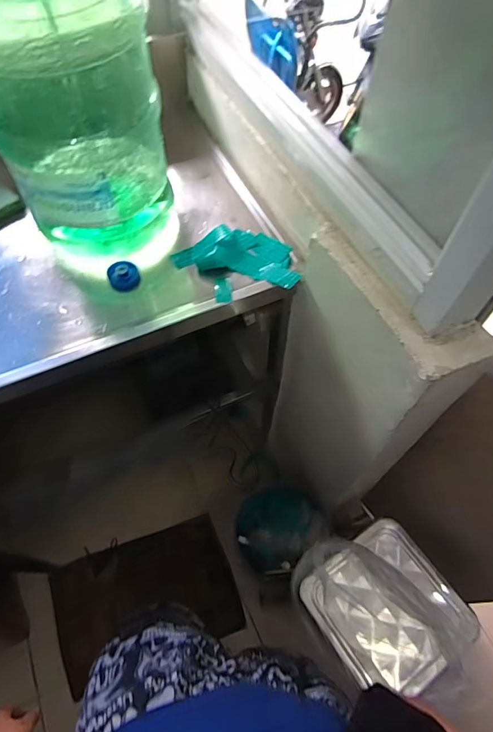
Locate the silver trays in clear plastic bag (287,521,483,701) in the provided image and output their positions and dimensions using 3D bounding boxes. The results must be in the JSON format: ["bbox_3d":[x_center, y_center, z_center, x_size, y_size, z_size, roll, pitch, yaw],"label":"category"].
[{"bbox_3d":[0.272,0.496,0.901,0.297,0.065,0.317,-32,65,-18],"label":"silver trays in clear plastic bag"}]

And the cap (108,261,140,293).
[{"bbox_3d":[-0.218,-0.160,0.773,0.053,0.032,0.047,-17,61,-10],"label":"cap"}]

